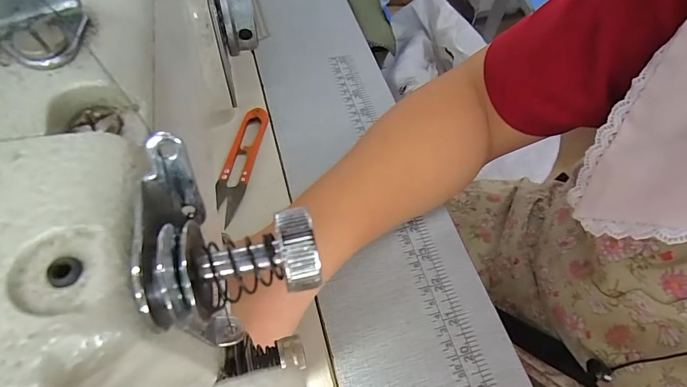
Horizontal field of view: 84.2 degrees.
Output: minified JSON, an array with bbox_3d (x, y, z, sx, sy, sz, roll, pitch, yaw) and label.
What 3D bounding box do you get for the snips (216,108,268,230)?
[{"bbox_3d":[-0.089,-0.028,0.329,0.024,0.010,0.112,12,59,4],"label":"snips"}]

